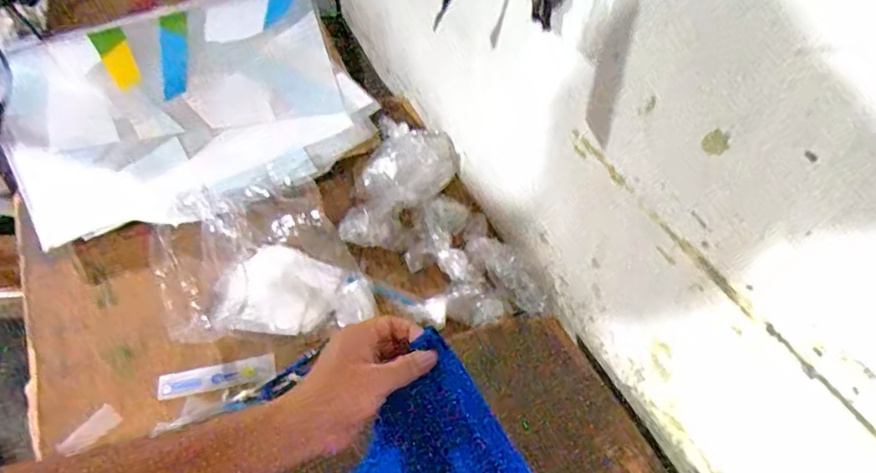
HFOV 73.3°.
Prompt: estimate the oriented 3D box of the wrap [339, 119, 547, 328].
[{"bbox_3d":[-0.020,-0.031,0.802,0.199,0.069,0.343,-16,50,-16],"label":"wrap"}]

